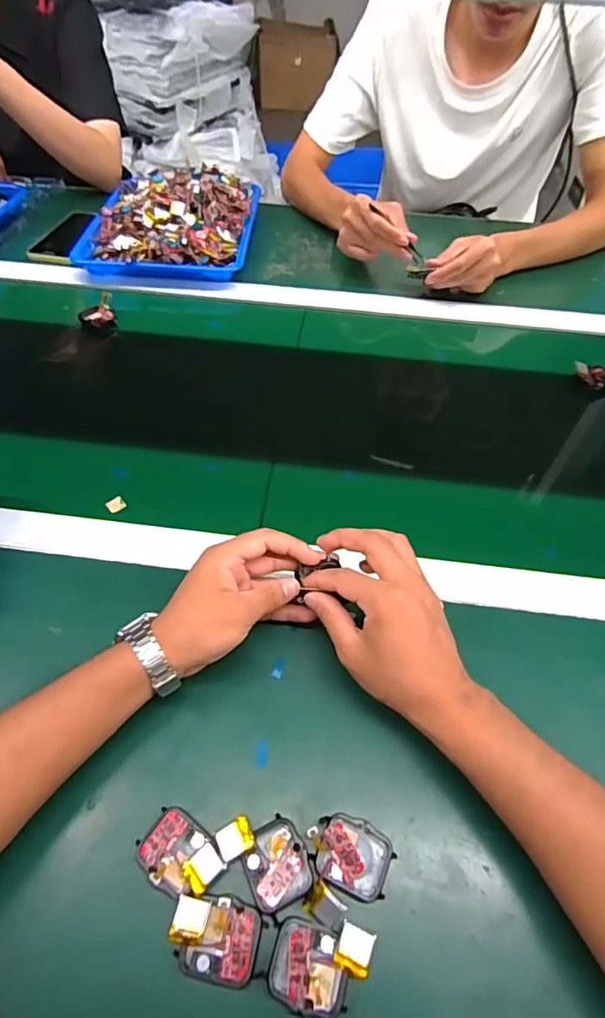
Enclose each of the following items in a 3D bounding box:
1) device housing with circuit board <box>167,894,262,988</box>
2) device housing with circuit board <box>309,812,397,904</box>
[{"bbox_3d":[-0.050,0.246,0.289,0.050,0.008,0.036,9,53,4],"label":"device housing with circuit board"},{"bbox_3d":[0.032,0.217,0.318,0.048,0.015,0.039,21,55,13],"label":"device housing with circuit board"}]

